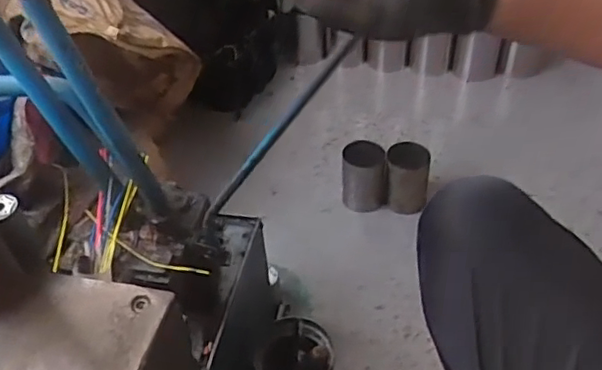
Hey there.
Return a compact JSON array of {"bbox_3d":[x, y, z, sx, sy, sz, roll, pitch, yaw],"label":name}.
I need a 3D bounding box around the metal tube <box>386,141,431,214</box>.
[{"bbox_3d":[0.223,-0.014,1.244,0.090,0.118,0.088,4,44,10],"label":"metal tube"}]

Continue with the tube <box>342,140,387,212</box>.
[{"bbox_3d":[0.134,-0.013,1.280,0.092,0.141,0.081,-2,43,3],"label":"tube"}]

